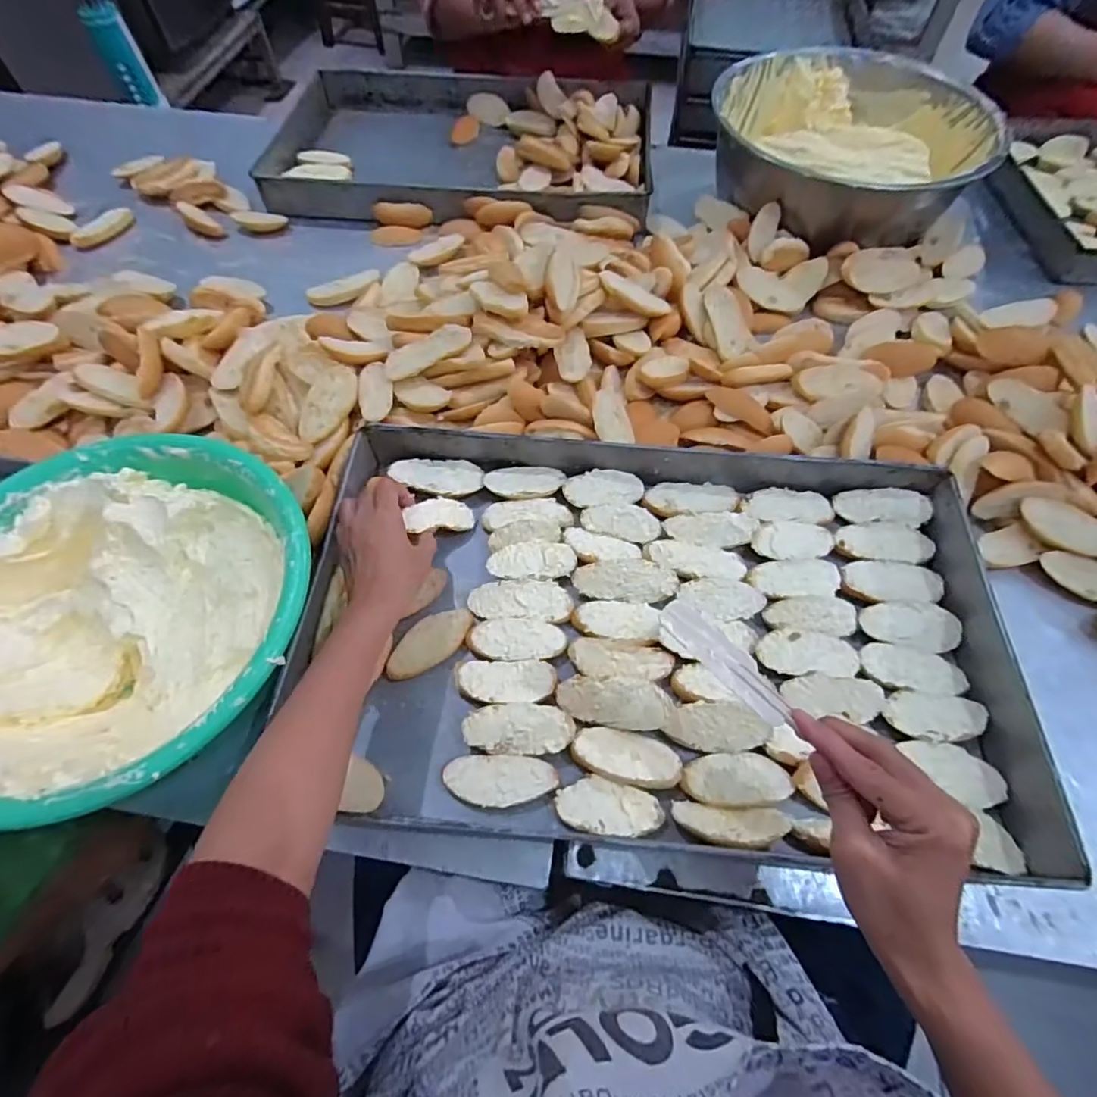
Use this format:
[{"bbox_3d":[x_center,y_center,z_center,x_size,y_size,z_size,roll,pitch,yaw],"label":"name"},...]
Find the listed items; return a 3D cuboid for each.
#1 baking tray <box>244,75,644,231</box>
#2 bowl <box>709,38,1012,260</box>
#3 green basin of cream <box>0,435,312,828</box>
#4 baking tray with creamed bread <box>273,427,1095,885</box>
[{"bbox_3d":[-0.136,-0.667,0.904,0.592,0.061,0.376,4,61,2],"label":"baking tray"},{"bbox_3d":[0.428,-0.585,0.805,0.359,0.130,0.334,1,62,-1],"label":"bowl"},{"bbox_3d":[-0.348,0.054,0.456,0.300,0.099,0.302,1,62,-1],"label":"green basin of cream"},{"bbox_3d":[0.092,0.066,0.507,0.605,0.058,0.373,5,62,1],"label":"baking tray with creamed bread"}]

